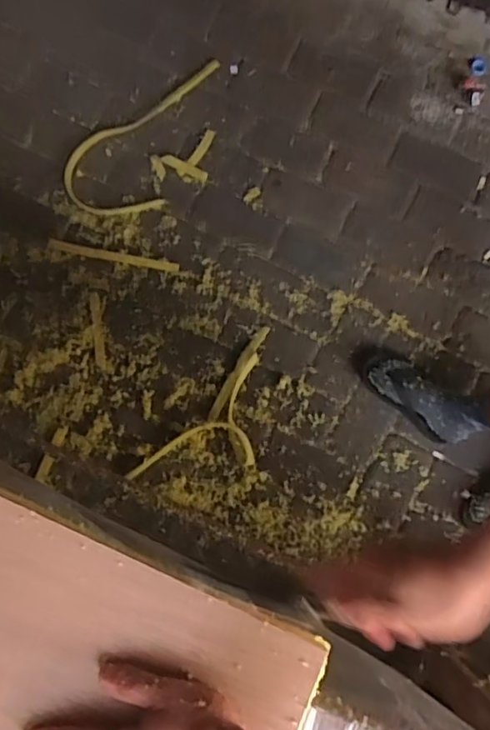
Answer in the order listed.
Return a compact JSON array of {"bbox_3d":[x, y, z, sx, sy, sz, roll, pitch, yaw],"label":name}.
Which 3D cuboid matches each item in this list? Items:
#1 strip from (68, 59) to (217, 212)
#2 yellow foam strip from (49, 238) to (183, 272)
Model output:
[{"bbox_3d":[-0.254,-0.554,1.326,0.247,0.019,0.442,18,80,3],"label":"strip"},{"bbox_3d":[-0.296,-0.247,1.276,0.298,0.005,0.024,11,80,1],"label":"yellow foam strip"}]

